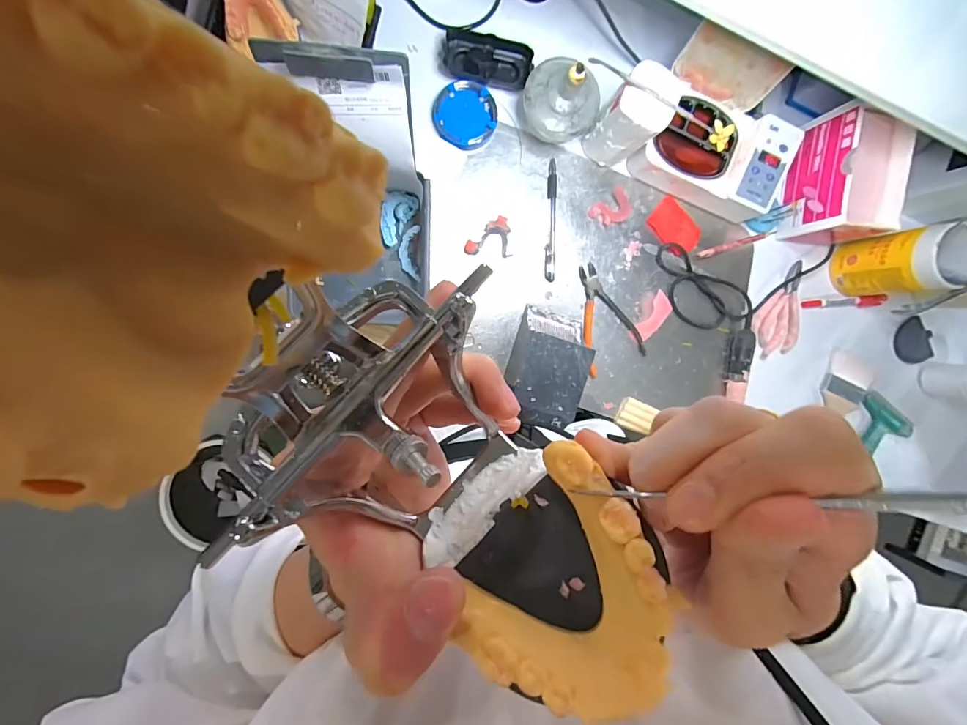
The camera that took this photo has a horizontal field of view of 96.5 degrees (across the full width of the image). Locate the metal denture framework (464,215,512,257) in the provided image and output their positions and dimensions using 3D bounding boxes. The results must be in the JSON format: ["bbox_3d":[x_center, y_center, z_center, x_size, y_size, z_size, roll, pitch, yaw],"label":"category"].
[{"bbox_3d":[0.006,-0.162,0.563,0.060,0.015,0.048,-6,95,-8],"label":"metal denture framework"}]

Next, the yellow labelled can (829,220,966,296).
[{"bbox_3d":[0.569,-0.140,0.586,0.083,0.125,0.080,-1,94,-8],"label":"yellow labelled can"}]

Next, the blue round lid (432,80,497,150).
[{"bbox_3d":[-0.024,-0.317,0.550,0.078,0.009,0.077,-1,94,-8],"label":"blue round lid"}]

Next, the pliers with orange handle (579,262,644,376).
[{"bbox_3d":[0.174,-0.063,0.600,0.084,0.012,0.152,-15,96,-7],"label":"pliers with orange handle"}]

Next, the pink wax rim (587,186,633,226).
[{"bbox_3d":[0.178,-0.210,0.590,0.059,0.012,0.041,-40,99,-4],"label":"pink wax rim"}]

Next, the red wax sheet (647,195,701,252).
[{"bbox_3d":[0.270,-0.189,0.607,0.077,0.009,0.051,41,88,-9],"label":"red wax sheet"}]

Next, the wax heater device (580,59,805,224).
[{"bbox_3d":[0.270,-0.283,0.538,0.250,0.119,0.115,21,92,-9],"label":"wax heater device"}]

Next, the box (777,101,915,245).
[{"bbox_3d":[0.479,-0.249,0.580,0.091,0.097,0.154,1,95,-8],"label":"box"}]

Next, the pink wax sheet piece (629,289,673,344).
[{"bbox_3d":[0.239,-0.061,0.608,0.033,0.010,0.077,37,89,-9],"label":"pink wax sheet piece"}]

